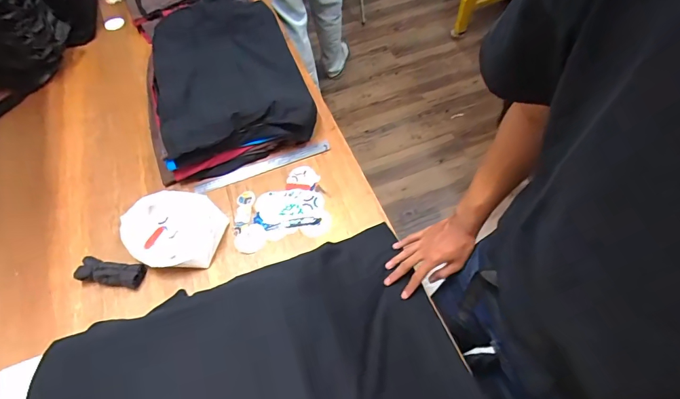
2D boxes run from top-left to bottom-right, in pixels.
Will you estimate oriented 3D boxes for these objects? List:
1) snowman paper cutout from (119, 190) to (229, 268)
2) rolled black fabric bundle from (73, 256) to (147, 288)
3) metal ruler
[{"bbox_3d":[-0.338,0.059,0.784,0.196,0.049,0.166,13,61,12],"label":"snowman paper cutout"},{"bbox_3d":[-0.442,0.144,0.747,0.127,0.034,0.045,7,59,8],"label":"rolled black fabric bundle"},{"bbox_3d":[-0.175,-0.079,0.886,0.313,0.005,0.032,-21,75,-11],"label":"metal ruler"}]

